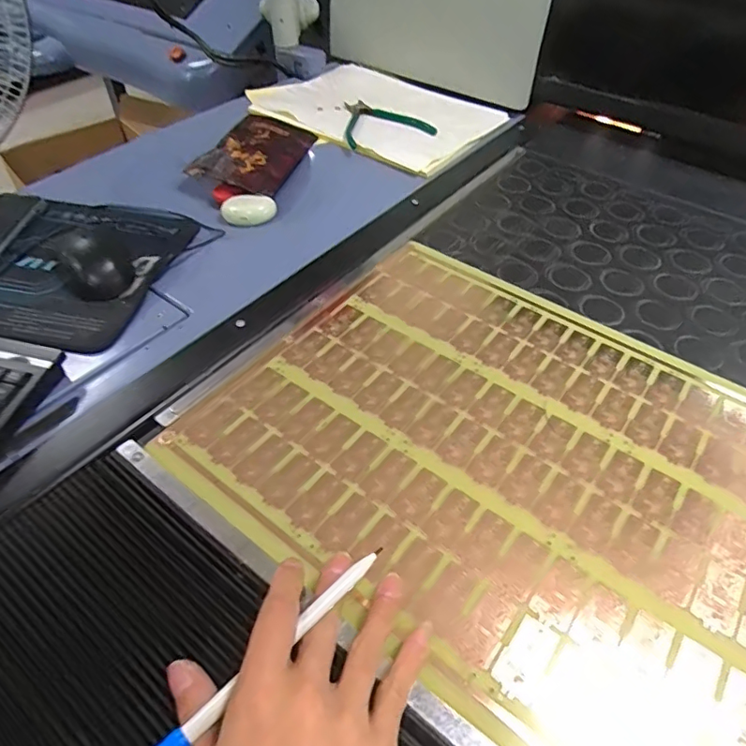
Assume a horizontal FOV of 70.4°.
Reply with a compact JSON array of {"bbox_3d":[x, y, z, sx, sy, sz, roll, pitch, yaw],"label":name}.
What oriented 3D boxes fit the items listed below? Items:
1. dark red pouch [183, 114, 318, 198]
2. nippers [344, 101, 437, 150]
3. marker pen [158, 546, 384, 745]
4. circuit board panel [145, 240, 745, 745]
[{"bbox_3d":[-0.155,-0.292,0.696,0.118,0.026,0.155,15,50,12],"label":"dark red pouch"},{"bbox_3d":[0.009,-0.357,0.745,0.129,0.010,0.132,-15,51,-15],"label":"nippers"},{"bbox_3d":[-0.057,0.149,0.266,0.011,0.008,0.178,37,54,27],"label":"marker pen"},{"bbox_3d":[0.103,0.051,0.396,0.402,0.010,0.337,31,55,23],"label":"circuit board panel"}]

